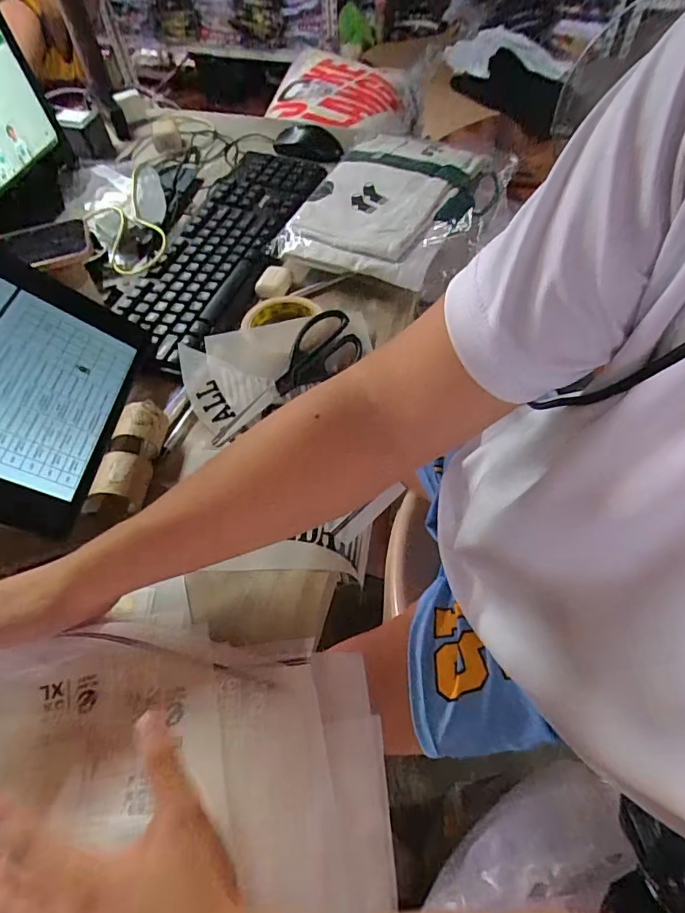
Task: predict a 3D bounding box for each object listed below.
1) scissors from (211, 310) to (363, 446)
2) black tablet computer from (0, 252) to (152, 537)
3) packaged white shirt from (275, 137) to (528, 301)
[{"bbox_3d":[-0.045,-0.077,0.508,0.066,0.012,0.190,35,73,-1],"label":"scissors"},{"bbox_3d":[-0.280,-0.067,0.411,0.169,0.017,0.252,25,47,-30],"label":"black tablet computer"},{"bbox_3d":[0.082,-0.328,0.625,0.238,0.040,0.269,22,59,16],"label":"packaged white shirt"}]

